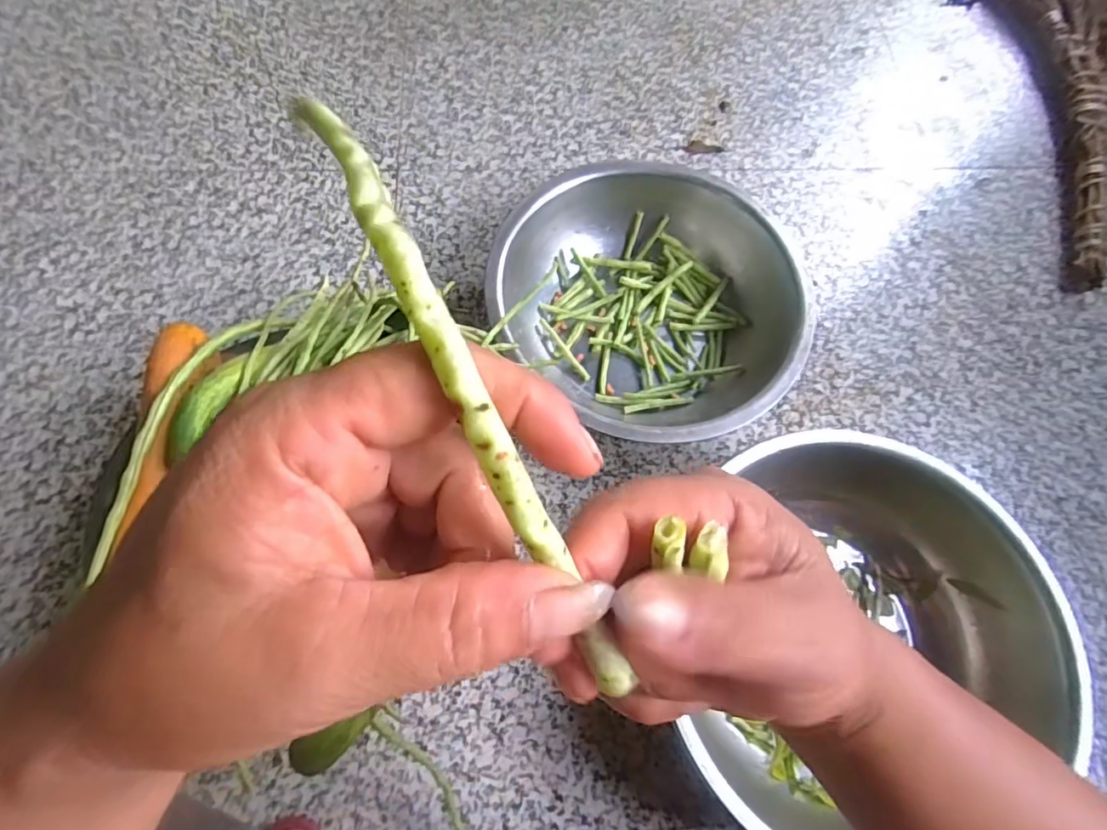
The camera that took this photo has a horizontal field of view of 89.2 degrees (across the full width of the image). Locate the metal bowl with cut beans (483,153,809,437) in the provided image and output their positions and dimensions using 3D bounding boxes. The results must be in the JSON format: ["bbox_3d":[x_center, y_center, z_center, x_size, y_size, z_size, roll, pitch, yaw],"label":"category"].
[{"bbox_3d":[0.118,-0.128,0.676,0.310,0.112,0.340,1,70,-2],"label":"metal bowl with cut beans"}]

